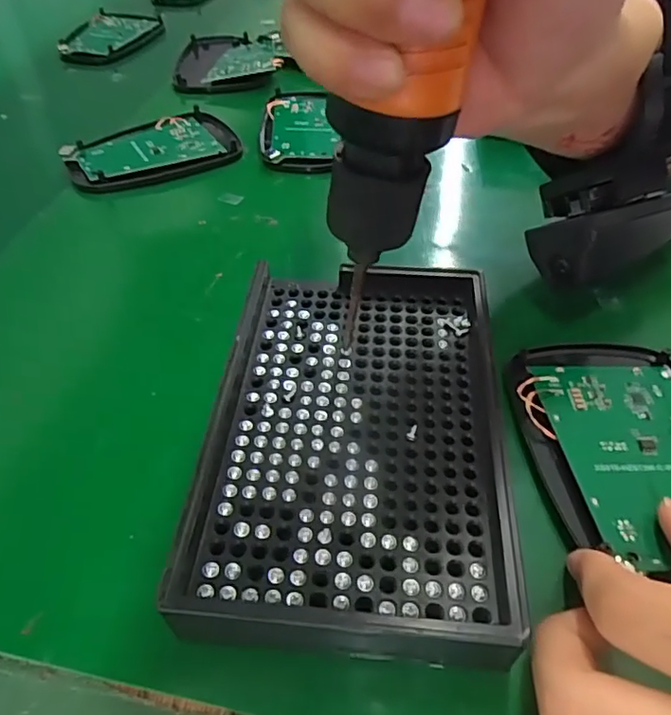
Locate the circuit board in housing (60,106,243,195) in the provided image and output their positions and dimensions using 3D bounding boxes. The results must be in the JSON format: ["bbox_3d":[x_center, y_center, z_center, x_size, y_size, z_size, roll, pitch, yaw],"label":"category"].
[{"bbox_3d":[-0.108,-0.122,0.327,0.094,0.010,0.063,-24,53,-19],"label":"circuit board in housing"}]

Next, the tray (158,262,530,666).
[{"bbox_3d":[0.007,0.024,0.187,0.093,0.029,0.138,1,49,2],"label":"tray"}]

